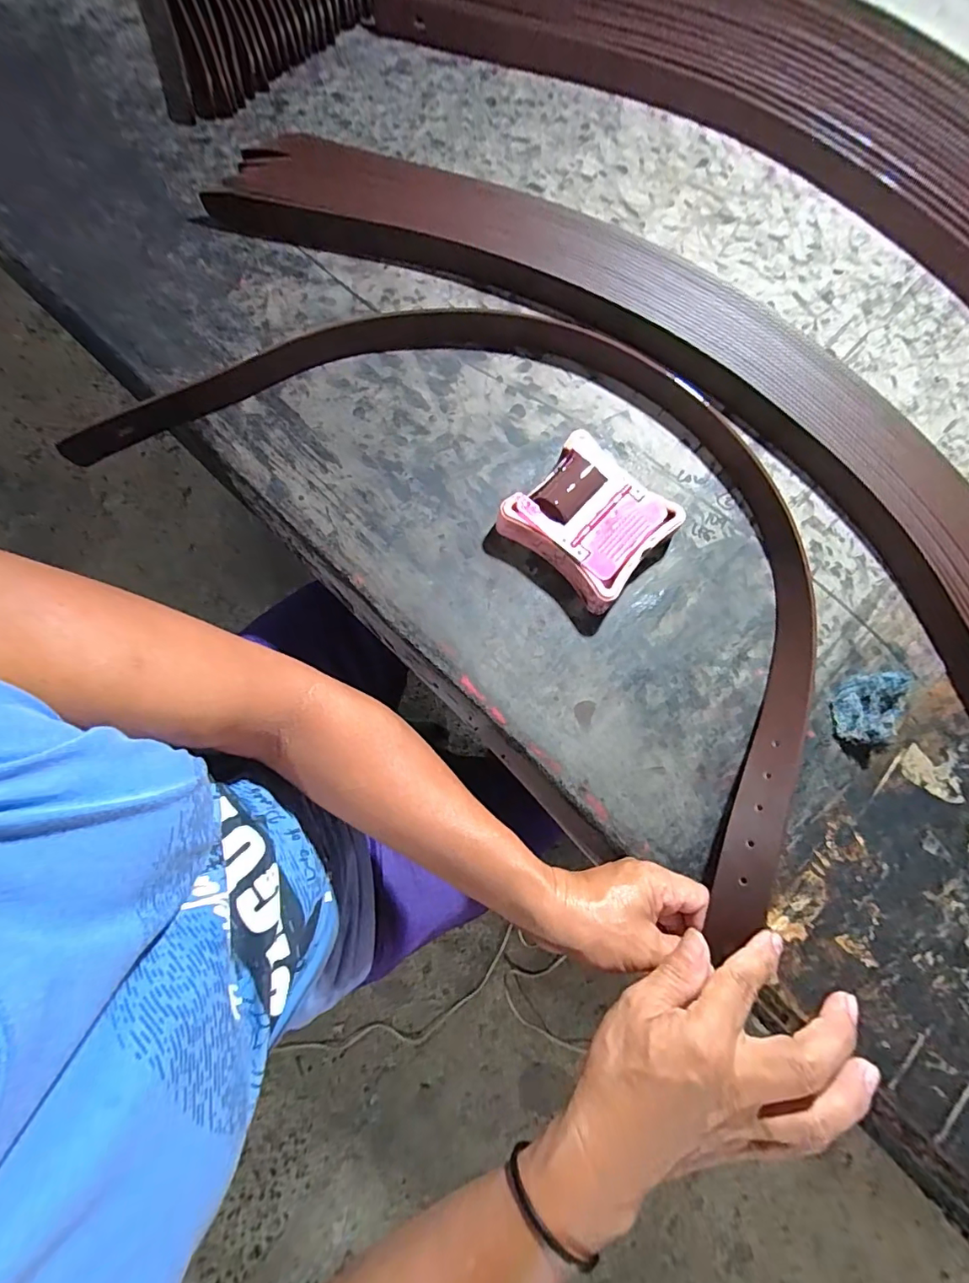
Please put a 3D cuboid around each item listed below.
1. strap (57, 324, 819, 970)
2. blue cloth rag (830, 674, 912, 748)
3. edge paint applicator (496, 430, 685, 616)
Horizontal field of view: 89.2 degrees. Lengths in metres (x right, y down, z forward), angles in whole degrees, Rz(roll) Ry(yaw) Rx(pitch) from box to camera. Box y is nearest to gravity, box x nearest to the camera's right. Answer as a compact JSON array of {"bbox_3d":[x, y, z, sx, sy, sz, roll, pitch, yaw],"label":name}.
[{"bbox_3d":[0.041,-0.106,0.401,0.639,0.062,0.378,38,82,6],"label":"strap"},{"bbox_3d":[0.309,0.054,0.391,0.054,0.025,0.054,-2,80,-1],"label":"blue cloth rag"},{"bbox_3d":[0.087,-0.101,0.412,0.114,0.037,0.105,42,82,6],"label":"edge paint applicator"}]

